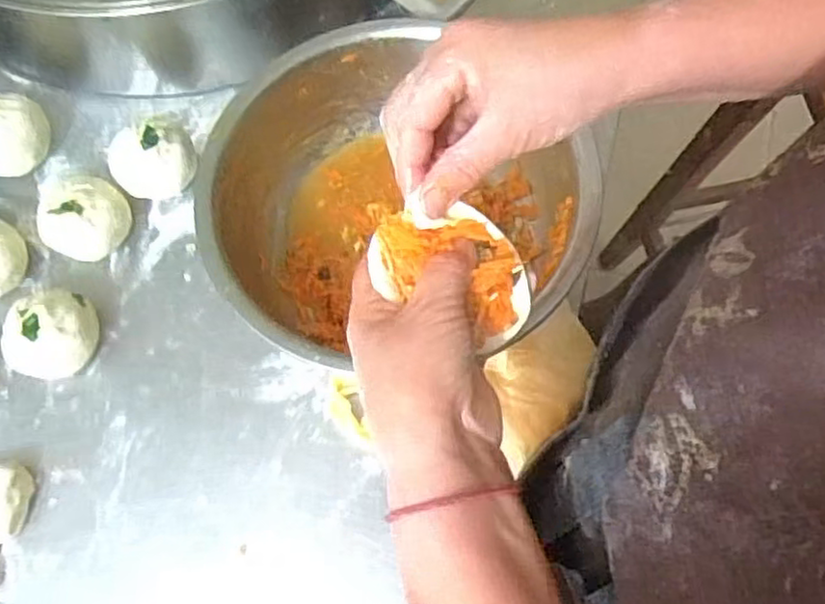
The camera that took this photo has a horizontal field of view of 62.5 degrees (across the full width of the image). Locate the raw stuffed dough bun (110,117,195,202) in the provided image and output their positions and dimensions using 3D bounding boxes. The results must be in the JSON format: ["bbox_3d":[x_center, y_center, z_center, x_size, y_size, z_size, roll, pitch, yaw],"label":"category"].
[{"bbox_3d":[-0.193,-0.108,0.504,0.061,0.044,0.057,0,72,0],"label":"raw stuffed dough bun"}]

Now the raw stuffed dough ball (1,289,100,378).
[{"bbox_3d":[-0.247,0.020,0.467,0.057,0.049,0.063,12,73,4],"label":"raw stuffed dough ball"}]

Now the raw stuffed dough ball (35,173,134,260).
[{"bbox_3d":[-0.237,-0.062,0.494,0.057,0.047,0.062,0,72,0],"label":"raw stuffed dough ball"}]

